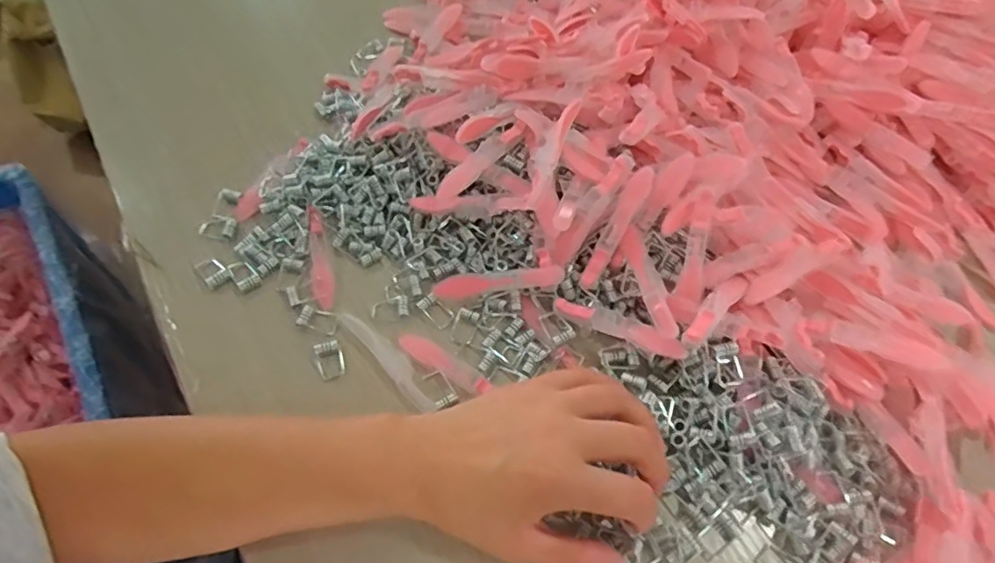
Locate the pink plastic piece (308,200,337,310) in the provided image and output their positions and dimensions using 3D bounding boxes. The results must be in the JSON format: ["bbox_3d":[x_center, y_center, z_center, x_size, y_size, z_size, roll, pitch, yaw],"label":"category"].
[{"bbox_3d":[-0.117,-0.017,0.398,0.015,0.013,0.076,-7,59,-7],"label":"pink plastic piece"}]

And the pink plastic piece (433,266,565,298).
[{"bbox_3d":[0.001,-0.001,0.373,0.080,0.008,0.015,-7,58,10],"label":"pink plastic piece"}]

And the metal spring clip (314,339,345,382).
[{"bbox_3d":[-0.101,0.047,0.358,0.016,0.009,0.024,-13,60,-10],"label":"metal spring clip"}]

